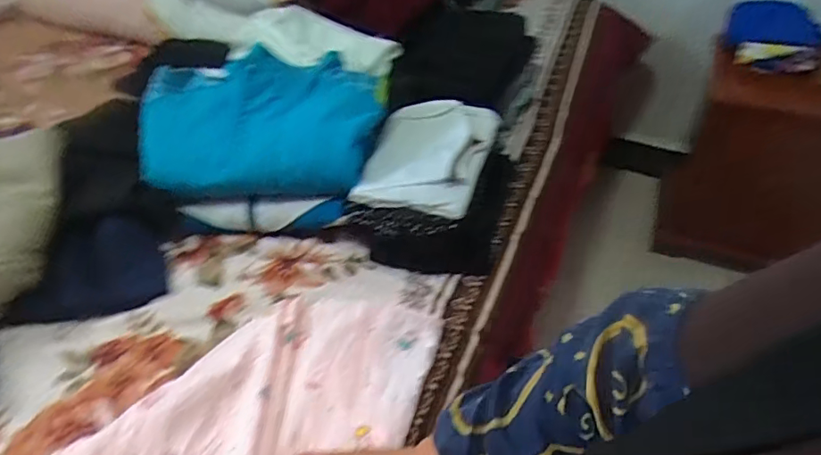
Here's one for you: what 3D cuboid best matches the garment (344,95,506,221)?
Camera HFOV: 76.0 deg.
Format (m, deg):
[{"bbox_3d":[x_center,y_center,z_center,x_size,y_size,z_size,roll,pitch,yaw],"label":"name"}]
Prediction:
[{"bbox_3d":[0.027,-0.106,0.693,0.152,0.033,0.238,9,45,10],"label":"garment"}]

